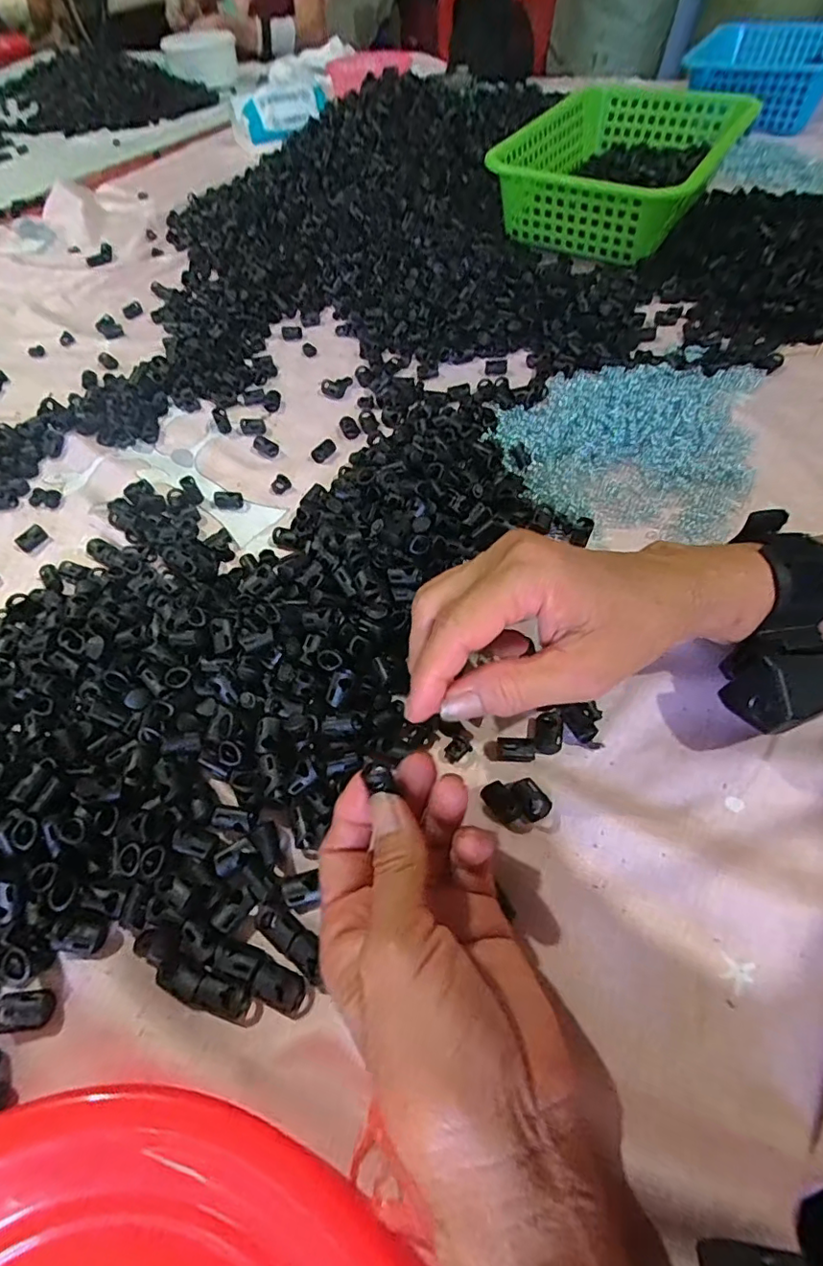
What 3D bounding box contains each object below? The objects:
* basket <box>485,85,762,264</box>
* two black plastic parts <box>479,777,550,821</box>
[{"bbox_3d":[0.242,-0.541,0.619,0.211,0.081,0.302,27,62,21],"label":"basket"},{"bbox_3d":[0.051,0.081,0.265,0.032,0.008,0.019,0,56,4],"label":"two black plastic parts"}]

